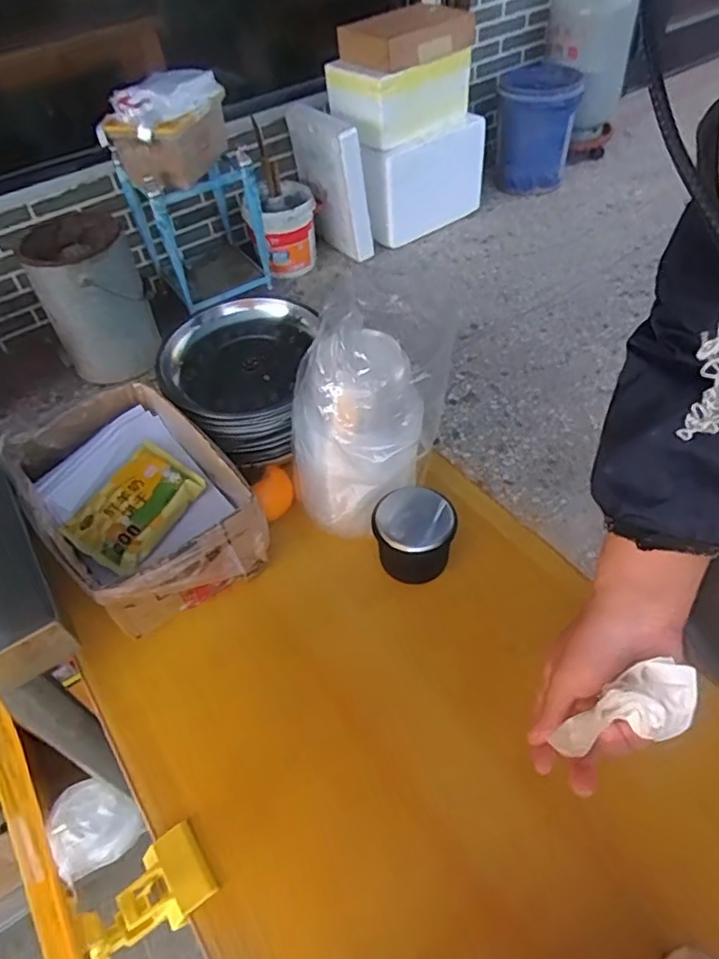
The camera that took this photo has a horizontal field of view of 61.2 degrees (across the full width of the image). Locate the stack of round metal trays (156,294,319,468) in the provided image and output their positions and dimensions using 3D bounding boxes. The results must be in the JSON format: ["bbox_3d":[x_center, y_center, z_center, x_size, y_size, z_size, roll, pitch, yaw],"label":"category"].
[{"bbox_3d":[-0.128,-0.117,0.650,0.165,0.072,0.188,8,52,10],"label":"stack of round metal trays"}]

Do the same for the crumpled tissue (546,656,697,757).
[{"bbox_3d":[0.158,0.138,0.358,0.083,0.037,0.034,-28,52,7],"label":"crumpled tissue"}]

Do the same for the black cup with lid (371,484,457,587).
[{"bbox_3d":[0.048,0.049,0.547,0.070,0.064,0.070,-3,49,3],"label":"black cup with lid"}]

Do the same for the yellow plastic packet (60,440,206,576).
[{"bbox_3d":[-0.210,0.023,0.569,0.086,0.023,0.113,25,56,25],"label":"yellow plastic packet"}]

